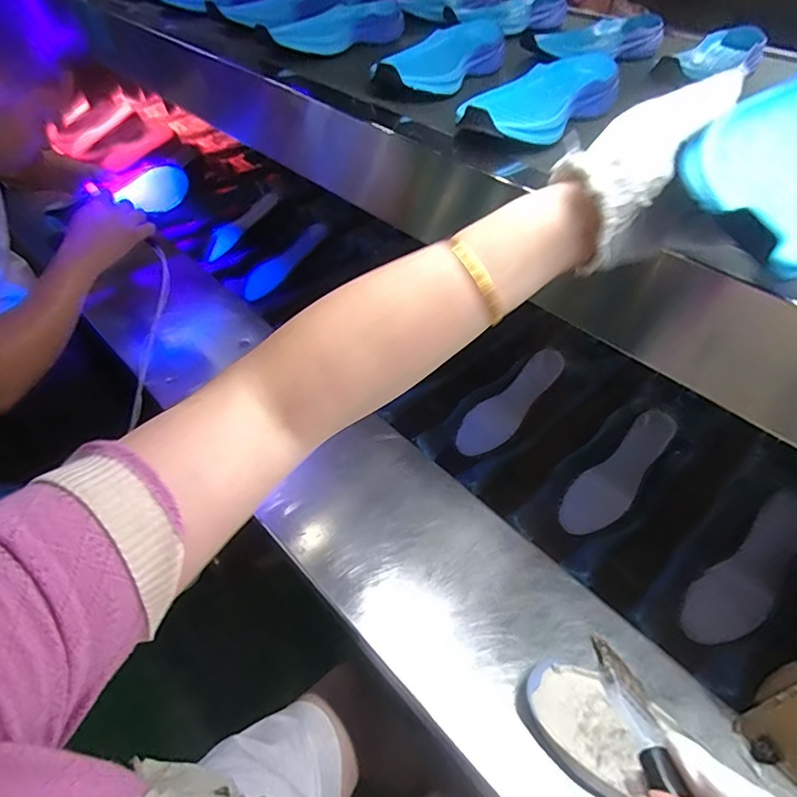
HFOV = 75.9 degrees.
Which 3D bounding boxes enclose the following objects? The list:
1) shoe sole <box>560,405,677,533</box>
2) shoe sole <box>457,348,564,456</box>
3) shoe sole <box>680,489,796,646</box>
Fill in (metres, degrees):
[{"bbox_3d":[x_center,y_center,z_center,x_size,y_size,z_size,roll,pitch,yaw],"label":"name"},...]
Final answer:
[{"bbox_3d":[0.322,0.106,0.740,0.228,0.010,0.071,-44,60,-12],"label":"shoe sole"},{"bbox_3d":[0.185,0.007,0.831,0.223,0.025,0.065,-44,58,-4],"label":"shoe sole"},{"bbox_3d":[0.442,0.214,0.638,0.072,0.011,0.222,39,83,29],"label":"shoe sole"}]

